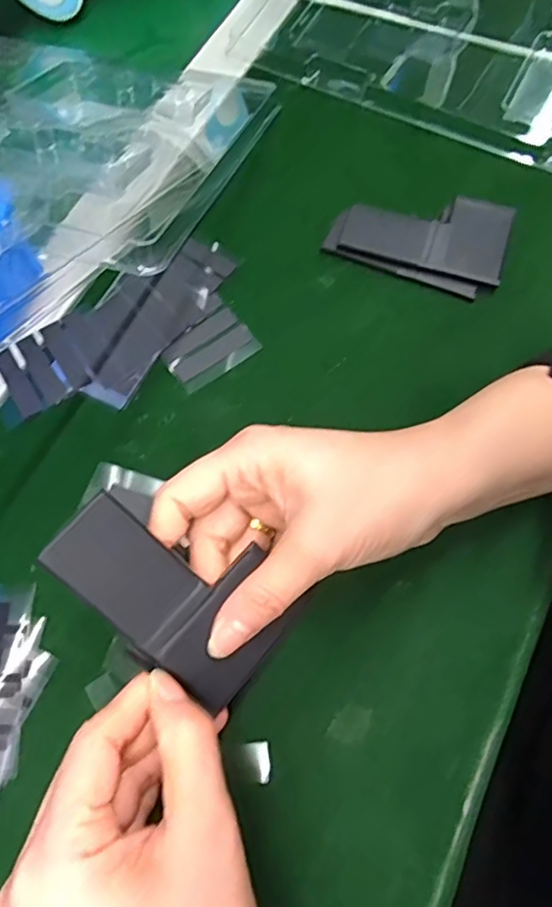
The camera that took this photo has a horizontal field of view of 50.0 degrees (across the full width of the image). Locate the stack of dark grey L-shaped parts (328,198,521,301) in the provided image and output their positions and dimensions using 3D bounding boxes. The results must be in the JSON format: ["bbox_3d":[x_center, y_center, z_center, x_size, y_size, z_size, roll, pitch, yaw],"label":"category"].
[{"bbox_3d":[0.088,-0.135,0.358,0.101,0.012,0.066,19,70,8],"label":"stack of dark grey L-shaped parts"}]

